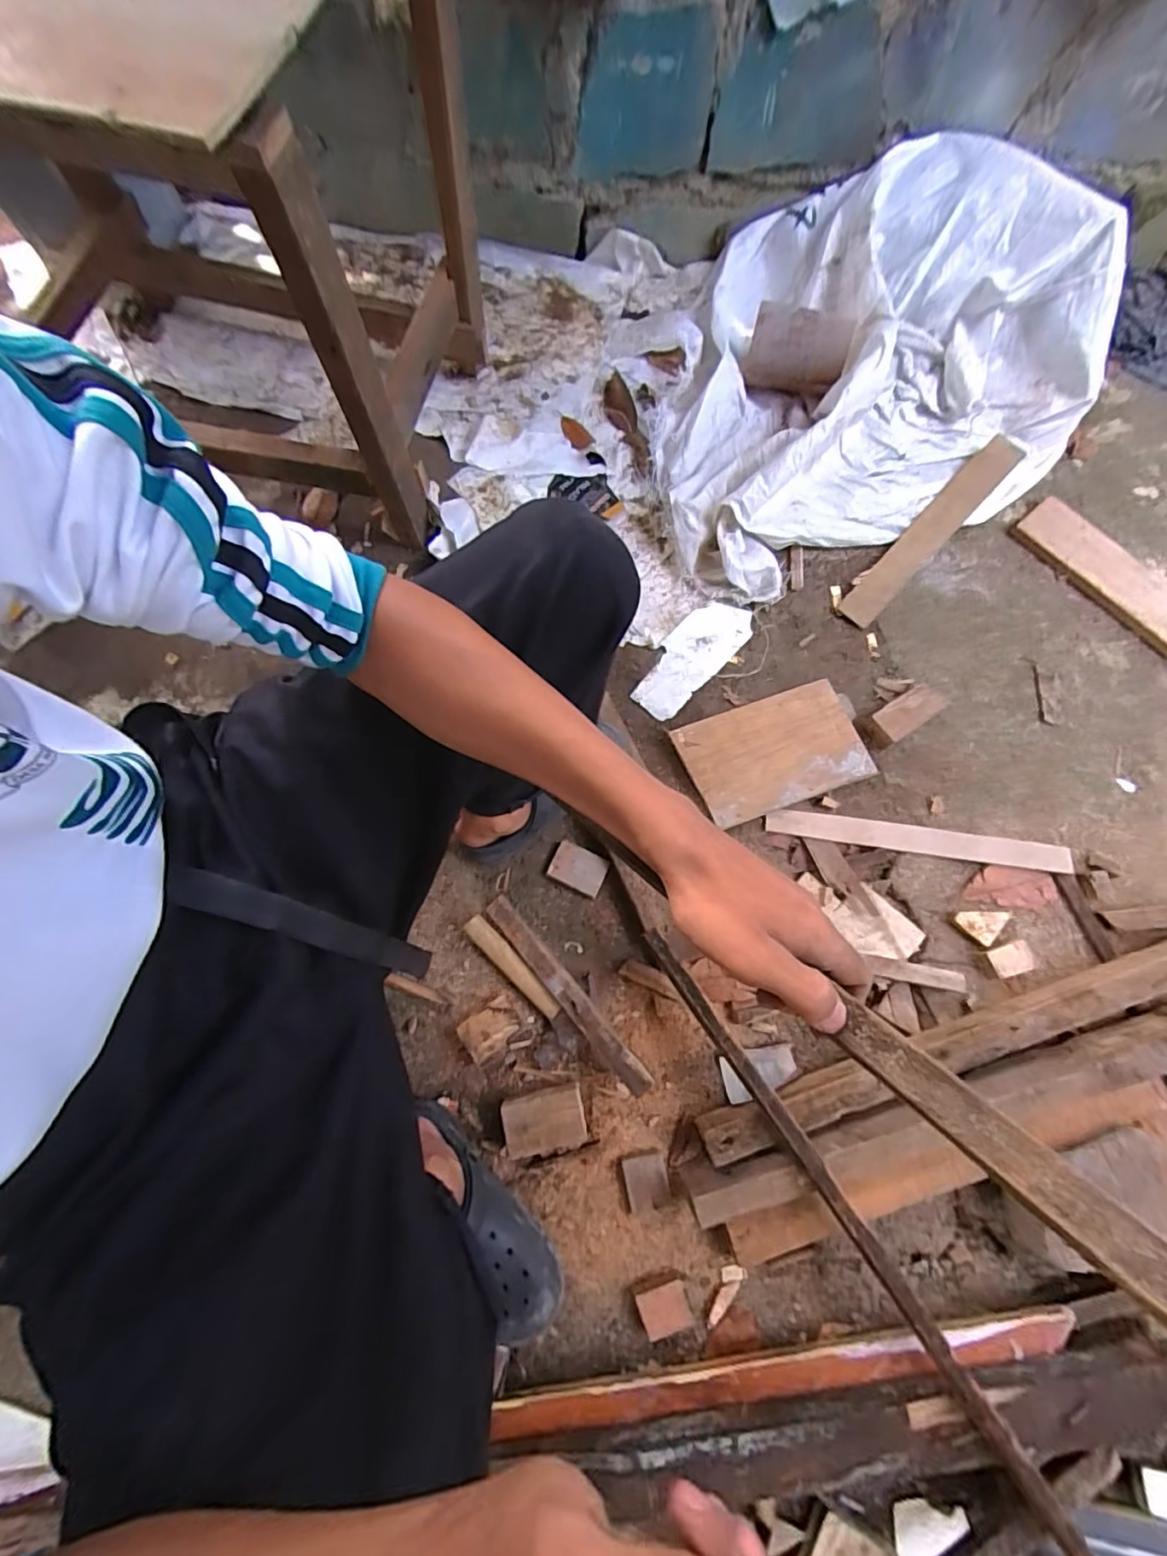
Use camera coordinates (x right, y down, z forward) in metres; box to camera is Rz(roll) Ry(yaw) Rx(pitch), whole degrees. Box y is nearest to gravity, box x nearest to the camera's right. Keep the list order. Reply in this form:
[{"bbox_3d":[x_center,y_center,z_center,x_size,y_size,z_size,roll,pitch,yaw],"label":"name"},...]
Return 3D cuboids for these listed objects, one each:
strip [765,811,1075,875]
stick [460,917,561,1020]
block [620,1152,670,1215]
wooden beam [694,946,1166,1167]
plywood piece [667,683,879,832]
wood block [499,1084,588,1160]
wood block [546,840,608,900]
[{"bbox_3d":[0.488,0.091,0.831,0.426,0.017,0.041,8,73,4],"label":"strip"},{"bbox_3d":[-0.096,0.256,0.766,0.168,0.029,0.028,43,78,13],"label":"stick"},{"bbox_3d":[0.077,0.496,0.689,0.053,0.012,0.055,-9,73,-2],"label":"block"},{"bbox_3d":[0.531,0.332,0.728,0.806,0.069,0.066,-17,73,-4],"label":"wooden beam"},{"bbox_3d":[0.292,-0.040,0.866,0.263,0.021,0.172,-18,73,-5],"label":"plywood piece"},{"bbox_3d":[-0.048,0.429,0.703,0.100,0.035,0.067,-13,73,-3],"label":"wood block"},{"bbox_3d":[-0.009,0.132,0.814,0.079,0.017,0.058,25,75,9],"label":"wood block"}]

